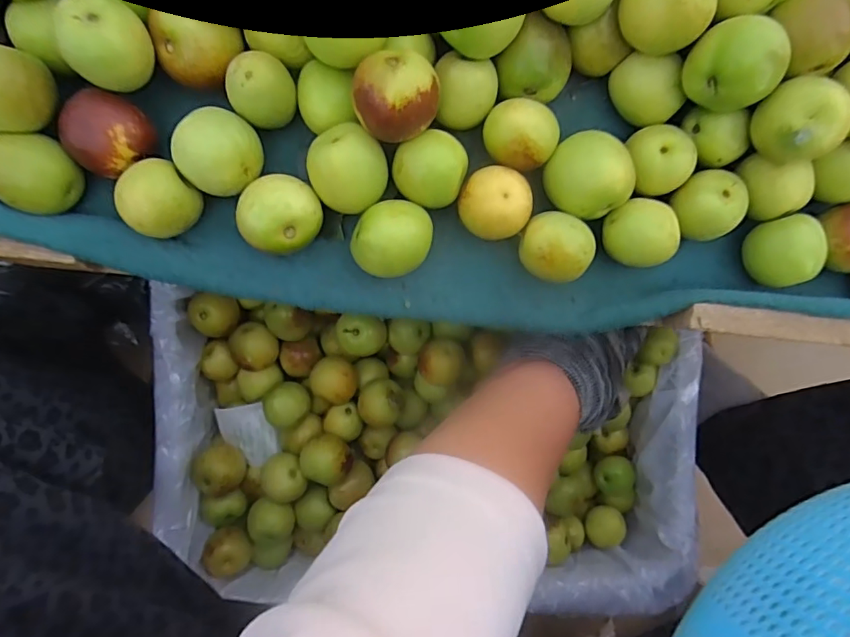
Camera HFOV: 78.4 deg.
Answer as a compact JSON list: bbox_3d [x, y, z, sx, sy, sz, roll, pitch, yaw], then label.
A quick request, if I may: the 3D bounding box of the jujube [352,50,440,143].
[{"bbox_3d":[-0.013,-0.095,0.225,0.034,0.027,0.033,0,93,-4],"label":"jujube"}]

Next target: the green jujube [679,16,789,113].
[{"bbox_3d":[0.134,-0.110,0.231,0.030,0.034,0.036,-30,94,-3],"label":"green jujube"}]

